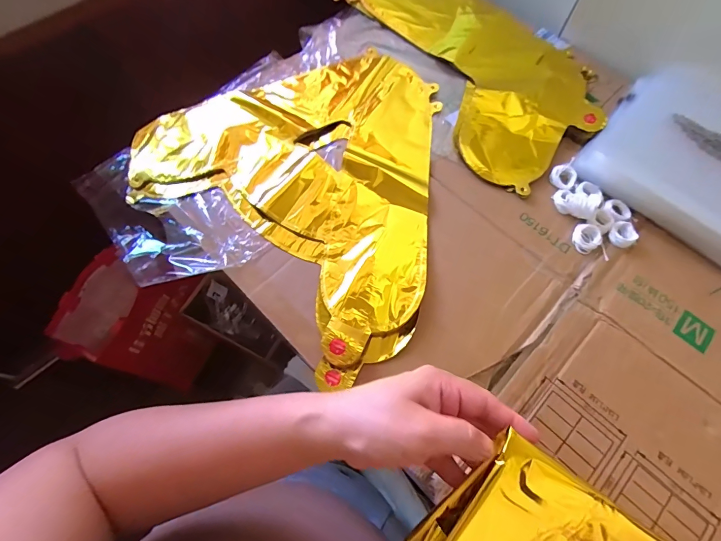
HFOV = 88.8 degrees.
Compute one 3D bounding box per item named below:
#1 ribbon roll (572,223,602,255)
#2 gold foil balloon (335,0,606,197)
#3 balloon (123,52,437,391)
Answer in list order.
[{"bbox_3d":[0.248,-0.037,0.404,0.033,0.007,0.030,0,68,1],"label":"ribbon roll"},{"bbox_3d":[0.135,-0.295,0.506,0.235,0.010,0.396,-39,73,-14],"label":"gold foil balloon"},{"bbox_3d":[-0.061,-0.130,0.440,0.393,0.017,0.376,30,72,12],"label":"balloon"}]

